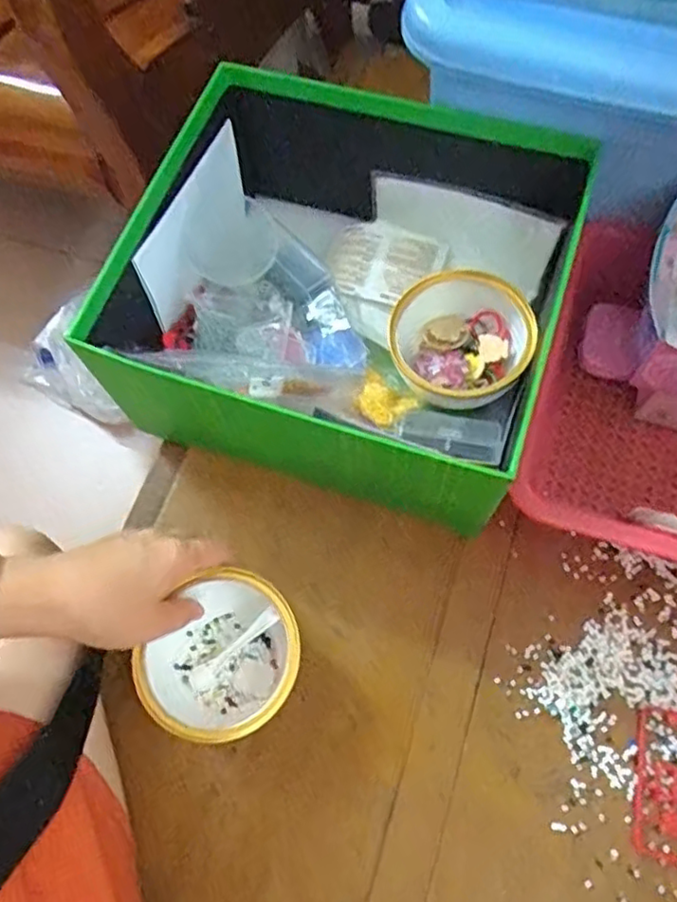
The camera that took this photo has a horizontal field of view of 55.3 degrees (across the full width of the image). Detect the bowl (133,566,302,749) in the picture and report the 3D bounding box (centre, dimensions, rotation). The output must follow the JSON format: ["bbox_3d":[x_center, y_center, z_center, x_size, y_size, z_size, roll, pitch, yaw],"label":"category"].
[{"bbox_3d":[-0.071,0.134,0.415,0.092,0.064,0.099,-1,68,3],"label":"bowl"}]

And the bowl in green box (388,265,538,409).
[{"bbox_3d":[0.088,-0.078,0.464,0.098,0.050,0.106,36,74,17],"label":"bowl in green box"}]

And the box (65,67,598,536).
[{"bbox_3d":[0.005,-0.107,0.461,0.276,0.150,0.227,13,69,8],"label":"box"}]

